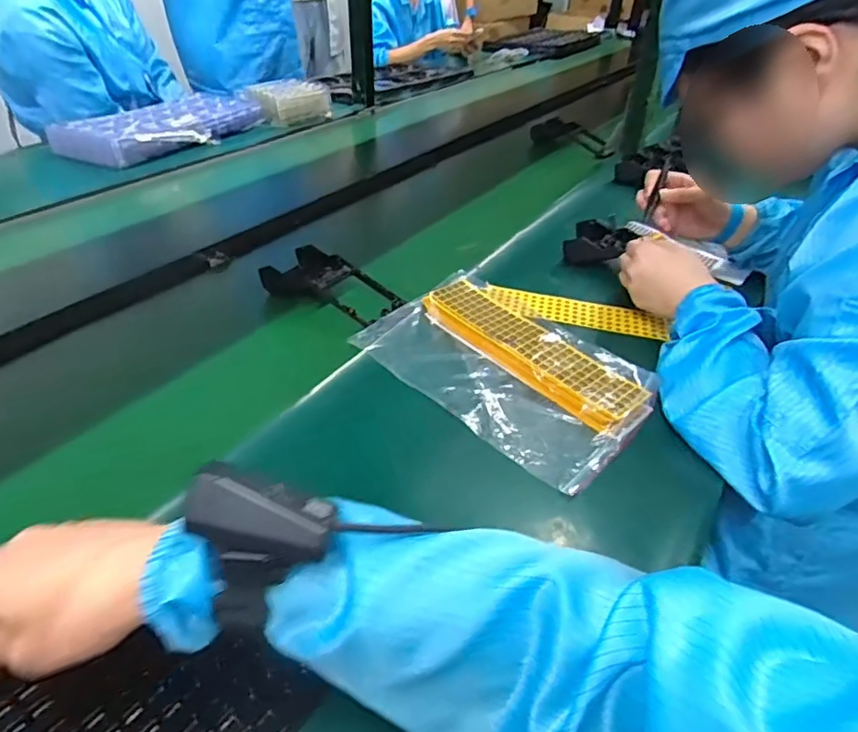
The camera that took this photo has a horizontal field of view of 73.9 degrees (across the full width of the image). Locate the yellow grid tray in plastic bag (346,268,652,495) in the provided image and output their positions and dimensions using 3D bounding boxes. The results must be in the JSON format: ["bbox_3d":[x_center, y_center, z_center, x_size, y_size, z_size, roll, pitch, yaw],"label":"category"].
[{"bbox_3d":[0.074,-0.002,0.583,0.285,0.031,0.168,32,46,33],"label":"yellow grid tray in plastic bag"}]

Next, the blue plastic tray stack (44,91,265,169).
[{"bbox_3d":[-0.543,-0.492,1.169,0.203,0.056,0.396,18,39,20],"label":"blue plastic tray stack"}]

